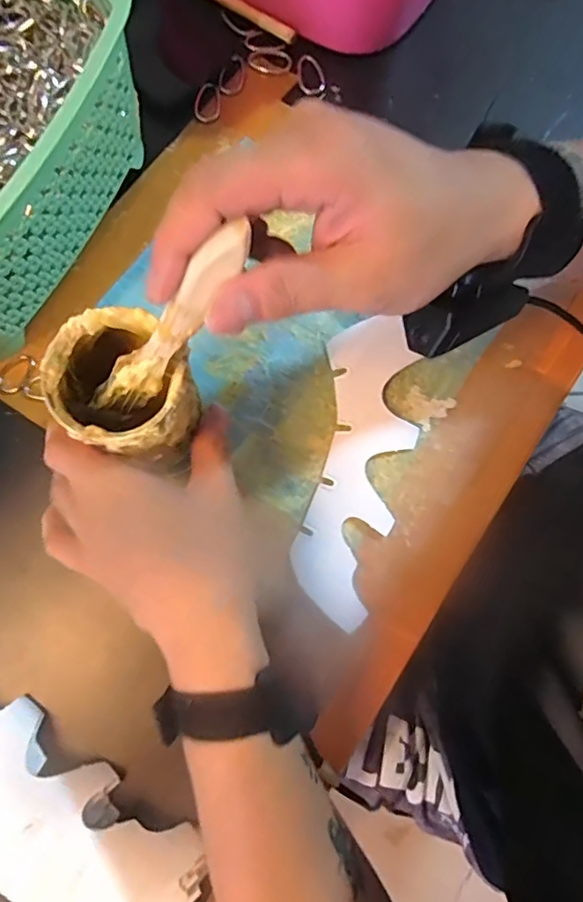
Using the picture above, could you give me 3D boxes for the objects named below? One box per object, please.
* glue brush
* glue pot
[{"bbox_3d":[-0.055,-0.049,0.234,0.016,0.135,0.018,-16,77,-42],"label":"glue brush"},{"bbox_3d":[-0.082,-0.031,0.279,0.070,0.055,0.063,28,80,5],"label":"glue pot"}]

